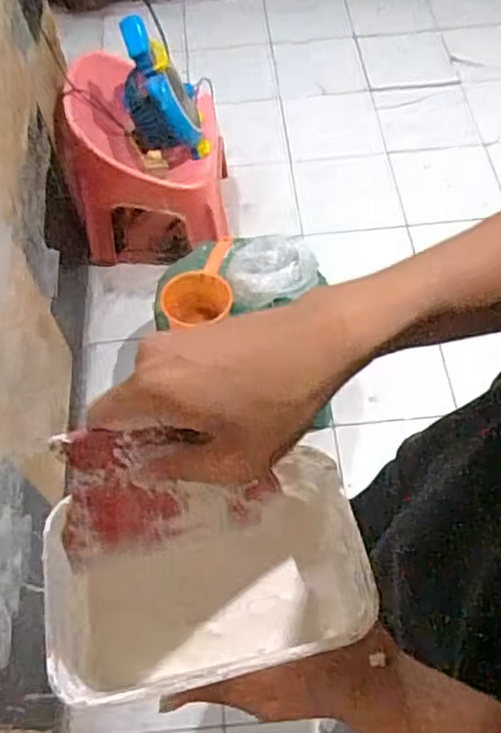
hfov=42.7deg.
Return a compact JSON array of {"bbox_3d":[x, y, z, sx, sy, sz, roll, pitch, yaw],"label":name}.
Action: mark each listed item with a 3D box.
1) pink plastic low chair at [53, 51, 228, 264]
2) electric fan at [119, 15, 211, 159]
[{"bbox_3d":[-0.250,-0.526,1.562,0.346,0.384,0.321,-5,59,0],"label":"pink plastic low chair"},{"bbox_3d":[-0.197,-0.610,1.418,0.170,0.289,0.121,-20,60,-9],"label":"electric fan"}]

